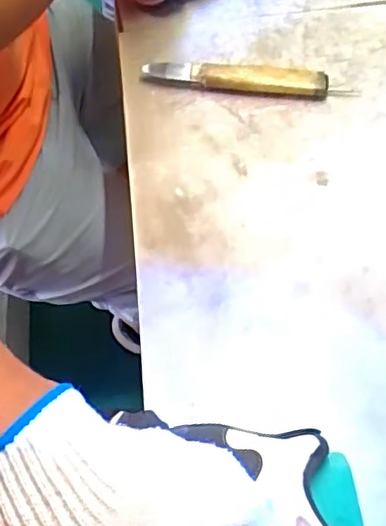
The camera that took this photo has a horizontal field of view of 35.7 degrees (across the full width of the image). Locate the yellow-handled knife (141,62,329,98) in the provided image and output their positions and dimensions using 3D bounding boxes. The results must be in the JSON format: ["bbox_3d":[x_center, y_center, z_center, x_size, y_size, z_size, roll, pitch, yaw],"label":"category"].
[{"bbox_3d":[0.038,-0.168,0.539,0.164,0.017,0.026,5,59,6],"label":"yellow-handled knife"}]

